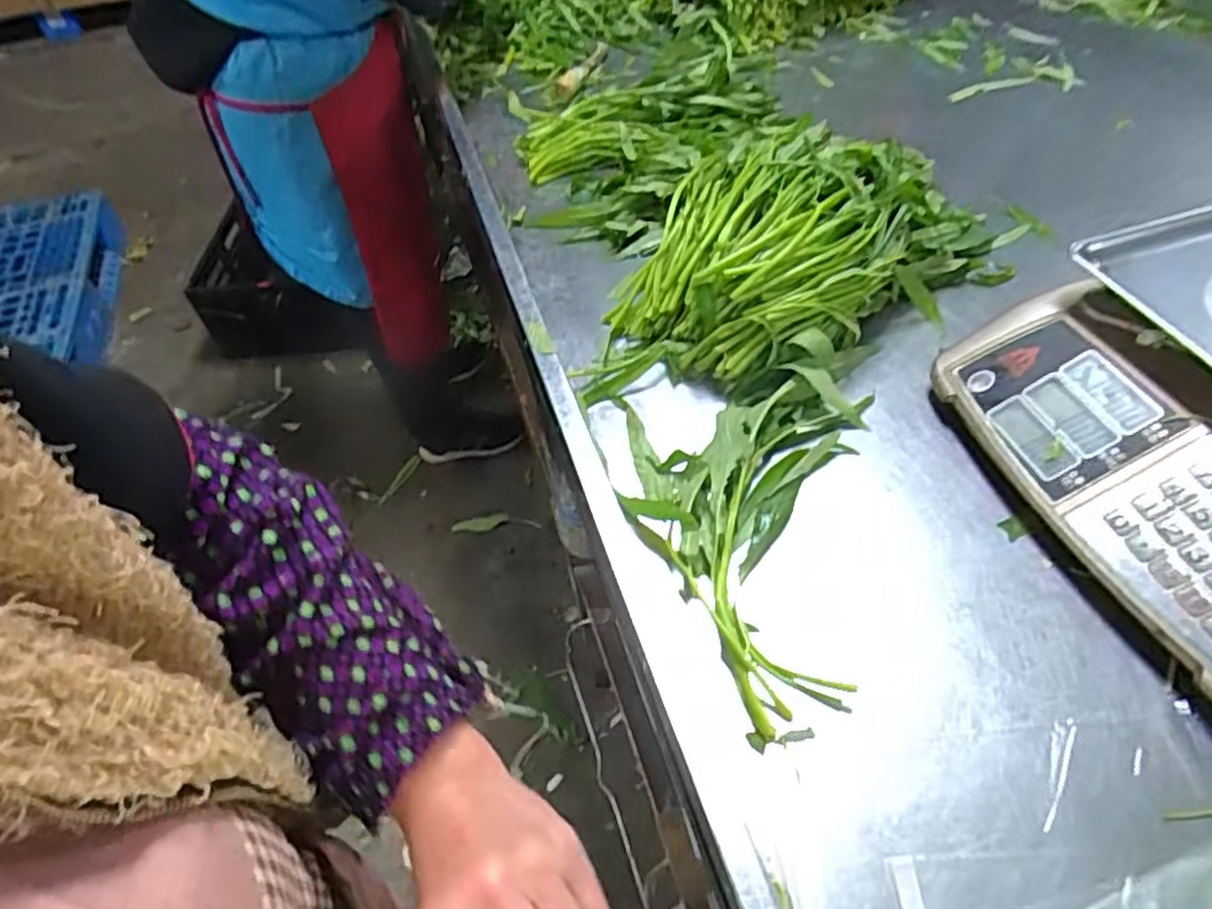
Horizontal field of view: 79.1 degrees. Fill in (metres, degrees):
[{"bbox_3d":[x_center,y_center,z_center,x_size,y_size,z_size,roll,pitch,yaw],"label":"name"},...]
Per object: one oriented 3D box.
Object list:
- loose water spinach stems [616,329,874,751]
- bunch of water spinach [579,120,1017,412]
[{"bbox_3d":[0.115,0.046,0.553,0.198,0.047,0.320,-1,49,5],"label":"loose water spinach stems"},{"bbox_3d":[0.177,-0.200,0.709,0.464,0.120,0.232,-30,53,-19],"label":"bunch of water spinach"}]

